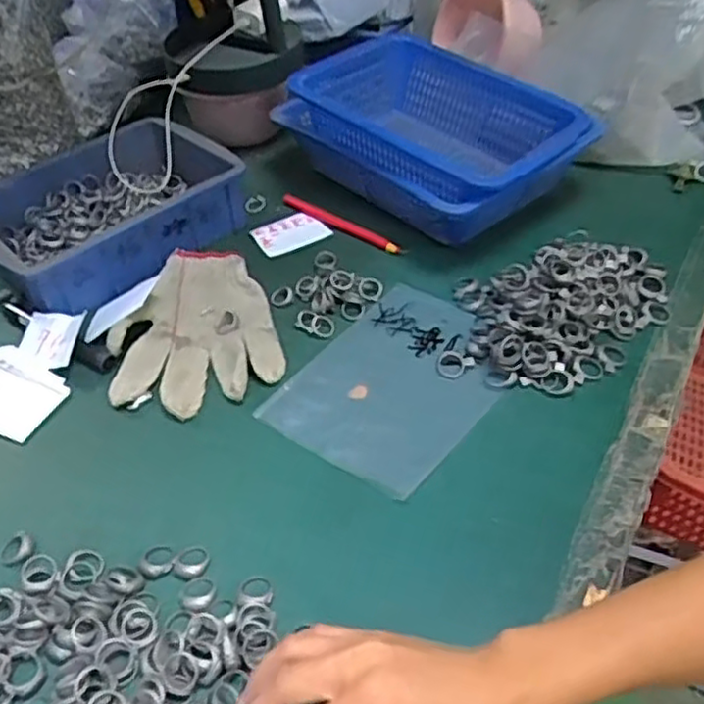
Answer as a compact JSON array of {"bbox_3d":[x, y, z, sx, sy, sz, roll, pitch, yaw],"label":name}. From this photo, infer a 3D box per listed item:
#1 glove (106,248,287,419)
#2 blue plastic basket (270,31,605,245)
[{"bbox_3d":[-0.141,-0.025,0.619,0.138,0.017,0.191,-12,45,-10],"label":"glove"},{"bbox_3d":[0.077,-0.226,0.741,0.296,0.103,0.203,34,55,32],"label":"blue plastic basket"}]

